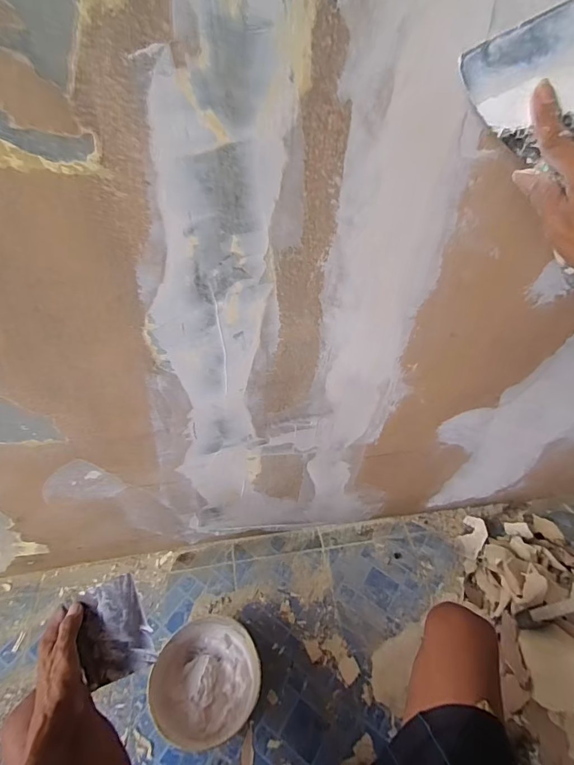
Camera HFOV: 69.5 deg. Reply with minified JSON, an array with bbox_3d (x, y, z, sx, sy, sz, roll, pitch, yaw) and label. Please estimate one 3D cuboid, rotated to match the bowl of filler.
[{"bbox_3d":[-0.145,0.533,0.742,0.185,0.059,0.184,7,48,3],"label":"bowl of filler"}]

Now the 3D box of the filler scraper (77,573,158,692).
[{"bbox_3d":[-0.229,0.328,0.547,0.087,0.009,0.119,-21,83,-9],"label":"filler scraper"}]

